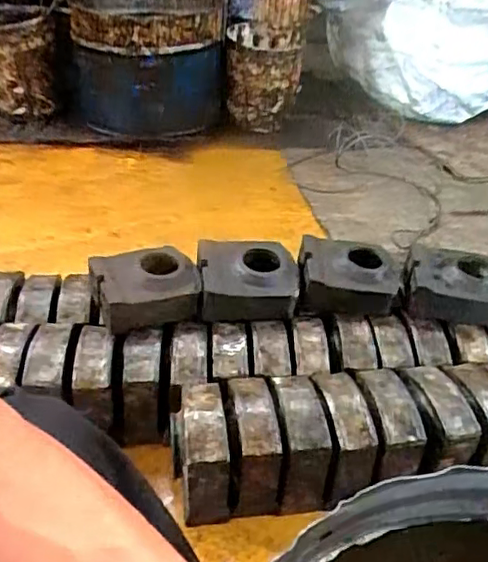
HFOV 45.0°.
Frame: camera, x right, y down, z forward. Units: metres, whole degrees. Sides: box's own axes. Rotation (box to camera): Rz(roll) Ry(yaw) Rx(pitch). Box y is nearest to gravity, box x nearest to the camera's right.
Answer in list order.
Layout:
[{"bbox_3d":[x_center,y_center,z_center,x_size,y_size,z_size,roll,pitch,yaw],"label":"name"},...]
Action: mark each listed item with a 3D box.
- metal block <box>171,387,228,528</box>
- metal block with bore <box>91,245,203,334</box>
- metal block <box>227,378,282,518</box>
[{"bbox_3d":[-0.073,0.277,0.955,0.080,0.162,0.154,-5,37,-11],"label":"metal block"},{"bbox_3d":[-0.183,0.016,1.107,0.180,0.093,0.152,-12,39,-20],"label":"metal block with bore"},{"bbox_3d":[0.010,0.271,0.968,0.073,0.160,0.166,-4,37,-10],"label":"metal block"}]

